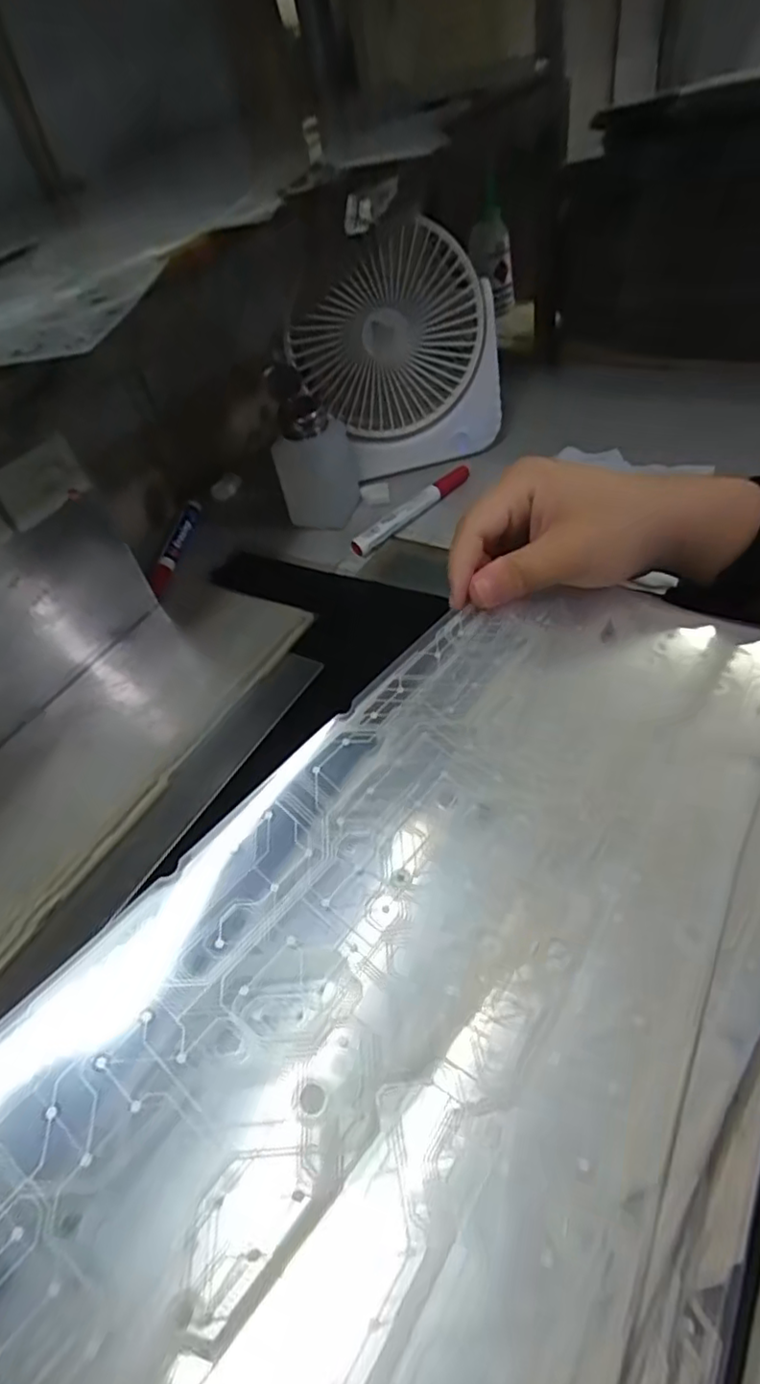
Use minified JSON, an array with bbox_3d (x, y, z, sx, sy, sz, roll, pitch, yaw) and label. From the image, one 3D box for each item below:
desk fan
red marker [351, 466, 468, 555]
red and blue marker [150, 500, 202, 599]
[{"bbox_3d":[0.014,-0.281,0.540,0.164,0.174,0.075,-18,46,-2],"label":"desk fan"},{"bbox_3d":[0.028,-0.161,0.547,0.016,0.016,0.132,30,61,34],"label":"red marker"},{"bbox_3d":[-0.184,-0.134,0.578,0.015,0.012,0.121,-3,48,11],"label":"red and blue marker"}]

